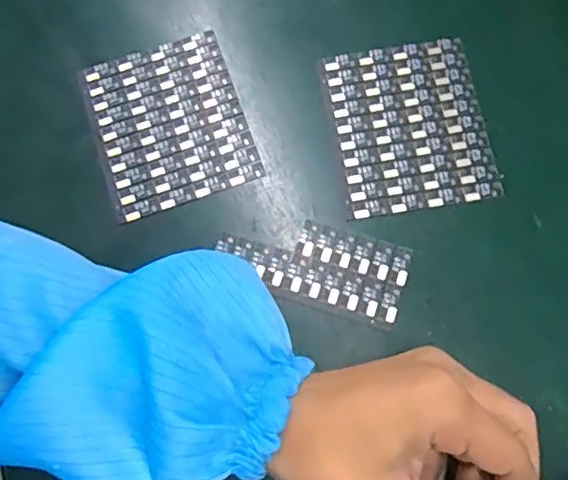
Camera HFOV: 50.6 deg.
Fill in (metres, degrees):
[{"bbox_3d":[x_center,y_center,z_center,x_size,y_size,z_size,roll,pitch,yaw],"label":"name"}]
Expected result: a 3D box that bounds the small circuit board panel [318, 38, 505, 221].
[{"bbox_3d":[0.069,-0.064,0.335,0.083,0.004,0.098,-8,72,0],"label":"small circuit board panel"}]

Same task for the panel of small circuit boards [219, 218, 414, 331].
[{"bbox_3d":[0.015,0.011,0.314,0.096,0.004,0.043,17,74,8],"label":"panel of small circuit boards"}]

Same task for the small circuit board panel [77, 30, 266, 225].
[{"bbox_3d":[-0.066,-0.067,0.342,0.082,0.005,0.097,-19,73,-3],"label":"small circuit board panel"}]

